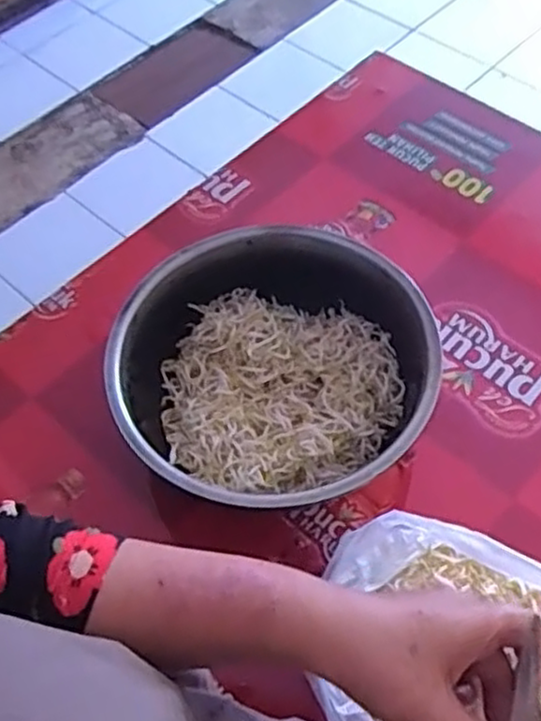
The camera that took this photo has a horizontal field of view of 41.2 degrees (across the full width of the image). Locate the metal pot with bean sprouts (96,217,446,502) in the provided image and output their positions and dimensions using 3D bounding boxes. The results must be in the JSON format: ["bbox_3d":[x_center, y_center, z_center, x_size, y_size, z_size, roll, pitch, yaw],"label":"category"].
[{"bbox_3d":[0.000,0.021,0.694,0.287,0.117,0.282,-1,58,2],"label":"metal pot with bean sprouts"}]

